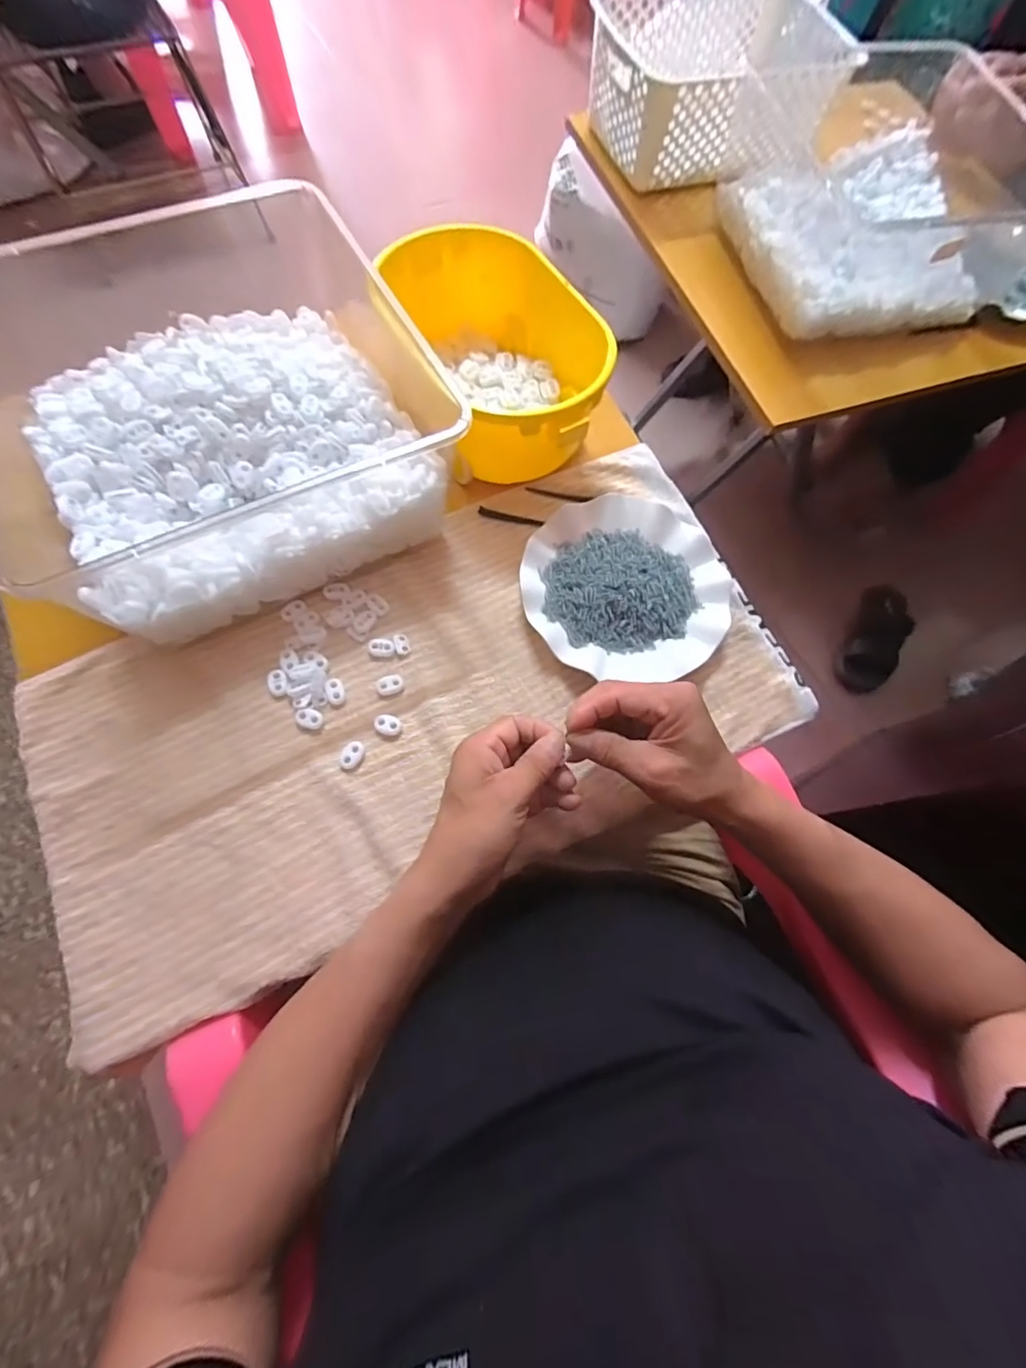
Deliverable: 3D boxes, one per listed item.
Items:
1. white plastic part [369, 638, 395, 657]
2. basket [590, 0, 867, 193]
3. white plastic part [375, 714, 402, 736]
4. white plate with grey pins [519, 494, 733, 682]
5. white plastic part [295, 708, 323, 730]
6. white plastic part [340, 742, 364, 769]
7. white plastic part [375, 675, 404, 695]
[{"bbox_3d":[-0.111,-0.032,0.441,0.022,0.004,0.016,3,70,-4],"label":"white plastic part"},{"bbox_3d":[0.263,-0.783,0.684,0.303,0.099,0.229,-16,72,-10],"label":"basket"},{"bbox_3d":[-0.100,0.033,0.418,0.020,0.006,0.016,16,70,1],"label":"white plastic part"},{"bbox_3d":[0.102,-0.090,0.463,0.180,0.020,0.175,1,70,-4],"label":"white plate with grey pins"},{"bbox_3d":[-0.163,0.027,0.416,0.020,0.006,0.016,18,70,2],"label":"white plastic part"},{"bbox_3d":[-0.127,0.055,0.409,0.015,0.005,0.022,28,70,6],"label":"white plastic part"},{"bbox_3d":[-0.102,0.000,0.430,0.022,0.004,0.015,-8,71,-7],"label":"white plastic part"}]

